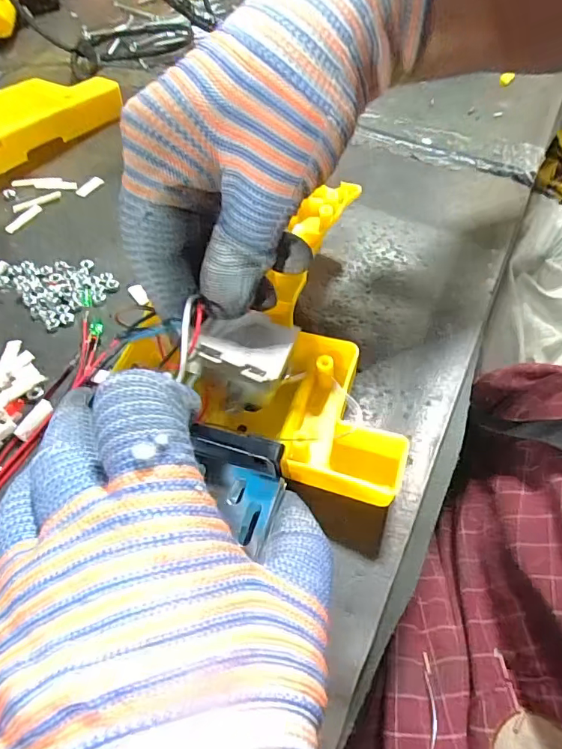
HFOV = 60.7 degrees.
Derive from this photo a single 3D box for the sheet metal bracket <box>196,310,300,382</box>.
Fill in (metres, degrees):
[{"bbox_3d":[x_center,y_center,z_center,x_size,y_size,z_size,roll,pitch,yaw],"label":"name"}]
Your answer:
[{"bbox_3d":[-0.013,-0.014,0.185,0.033,0.007,0.029,19,57,12],"label":"sheet metal bracket"}]

